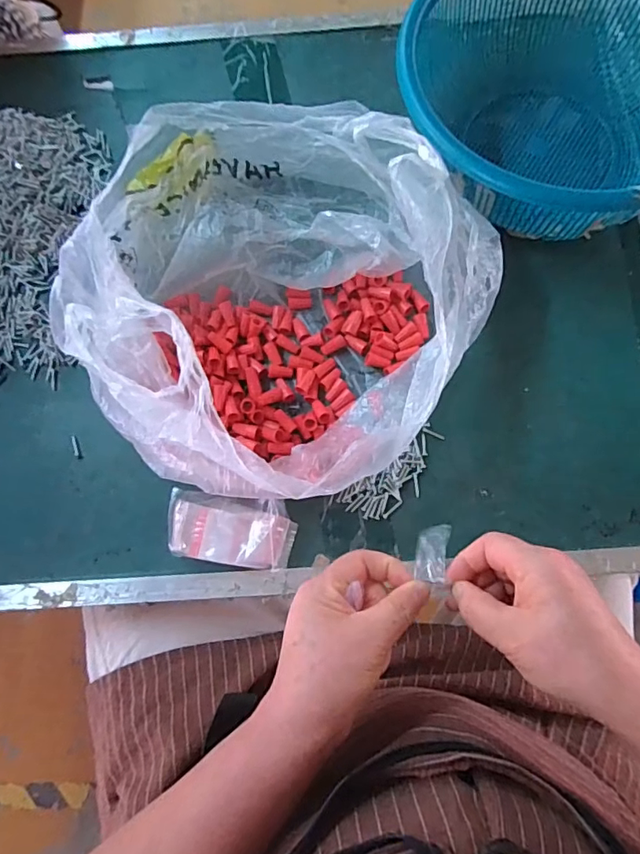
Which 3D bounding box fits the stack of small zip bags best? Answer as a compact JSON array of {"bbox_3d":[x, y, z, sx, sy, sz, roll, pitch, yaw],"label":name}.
[{"bbox_3d":[-0.072,0.085,0.422,0.098,0.025,0.055,5,77,3],"label":"stack of small zip bags"}]

